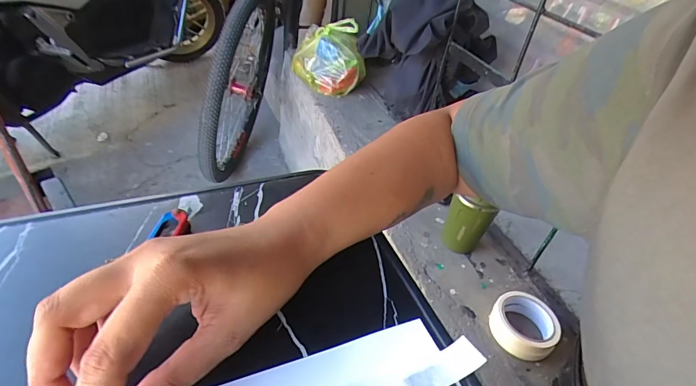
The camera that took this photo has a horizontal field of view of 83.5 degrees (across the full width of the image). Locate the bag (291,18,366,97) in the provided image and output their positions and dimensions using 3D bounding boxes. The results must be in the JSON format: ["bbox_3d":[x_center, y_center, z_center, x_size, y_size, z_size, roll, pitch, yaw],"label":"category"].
[{"bbox_3d":[-0.051,-0.399,1.138,0.209,0.187,0.135,3,39,-9],"label":"bag"}]

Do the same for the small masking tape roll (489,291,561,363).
[{"bbox_3d":[0.276,0.207,0.614,0.096,0.037,0.095,6,38,-5],"label":"small masking tape roll"}]

